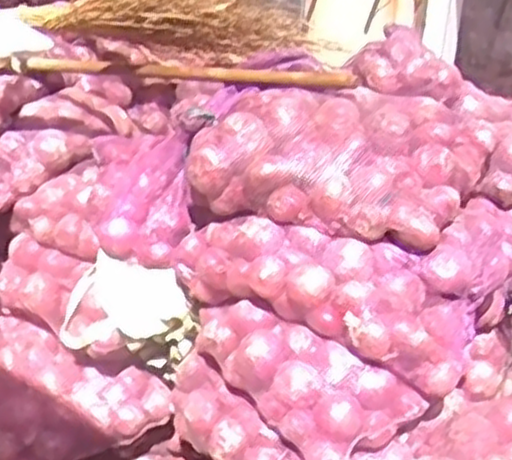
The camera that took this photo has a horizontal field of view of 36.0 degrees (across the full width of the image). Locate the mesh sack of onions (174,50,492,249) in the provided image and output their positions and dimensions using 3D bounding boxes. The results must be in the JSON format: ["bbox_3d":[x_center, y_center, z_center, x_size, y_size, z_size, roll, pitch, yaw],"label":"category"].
[{"bbox_3d":[0.159,-0.171,1.668,0.592,0.204,0.371,13,28,21],"label":"mesh sack of onions"}]

